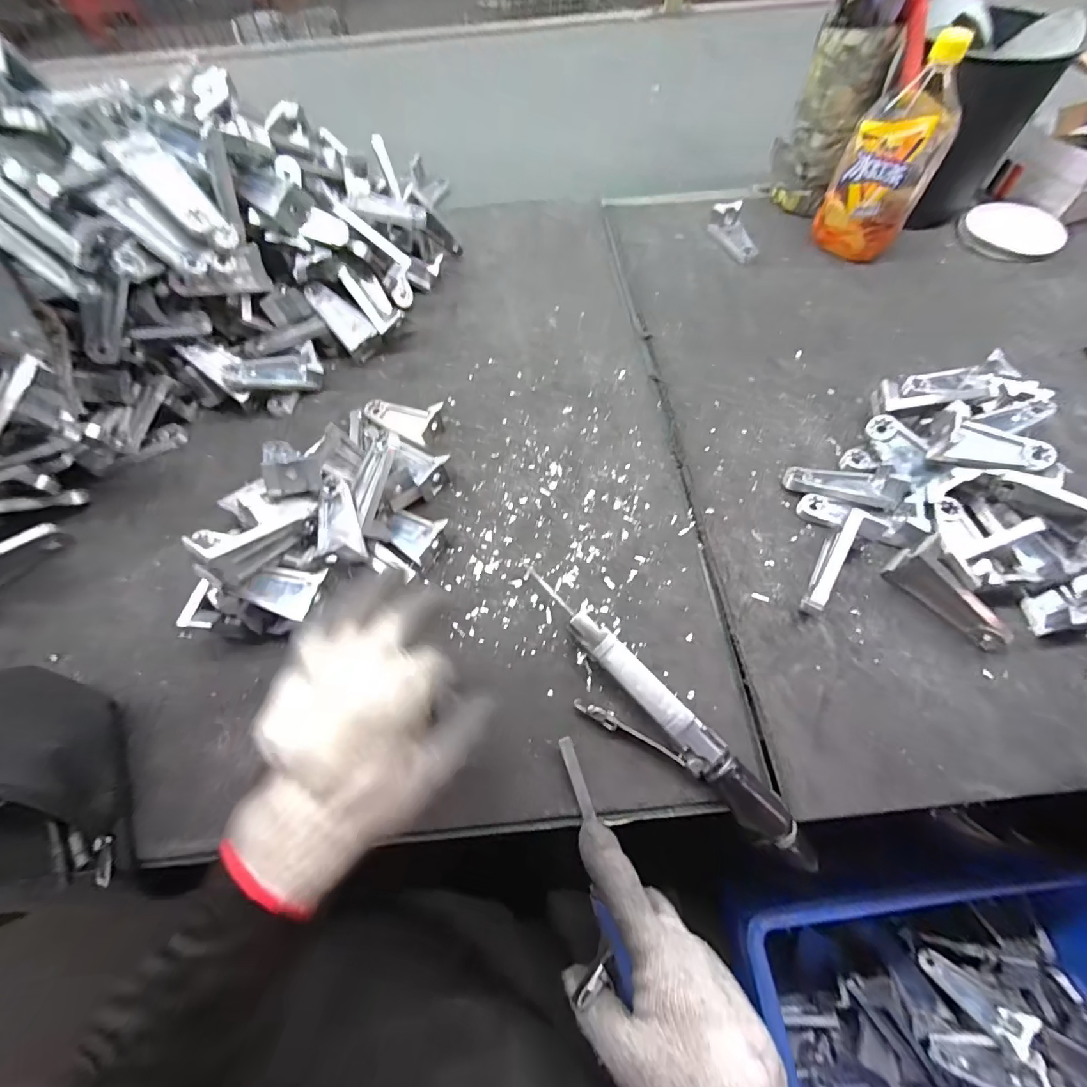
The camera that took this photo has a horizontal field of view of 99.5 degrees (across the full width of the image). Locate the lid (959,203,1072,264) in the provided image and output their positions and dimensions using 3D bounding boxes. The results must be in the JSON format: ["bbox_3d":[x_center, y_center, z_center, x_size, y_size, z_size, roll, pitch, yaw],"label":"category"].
[{"bbox_3d":[0.642,-0.428,0.632,0.121,0.020,0.121,-1,62,2],"label":"lid"}]

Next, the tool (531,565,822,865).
[{"bbox_3d":[0.076,0.130,0.351,0.275,0.029,0.056,41,71,21],"label":"tool"}]

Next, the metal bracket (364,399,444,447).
[{"bbox_3d":[-0.153,-0.137,0.497,0.088,0.028,0.043,21,65,13],"label":"metal bracket"}]

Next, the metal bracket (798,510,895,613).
[{"bbox_3d":[0.251,0.021,0.393,0.032,0.040,0.097,33,81,18],"label":"metal bracket"}]

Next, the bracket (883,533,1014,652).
[{"bbox_3d":[0.337,0.039,0.373,0.036,0.038,0.092,-38,67,-16],"label":"bracket"}]

